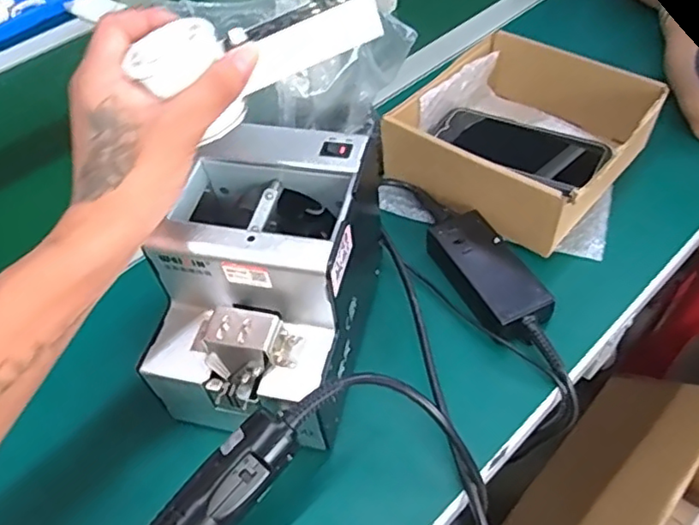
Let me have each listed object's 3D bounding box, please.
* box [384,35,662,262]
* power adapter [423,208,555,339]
[{"bbox_3d":[0.167,-0.125,0.573,0.195,0.074,0.217,33,60,27],"label":"box"},{"bbox_3d":[0.113,0.009,0.492,0.054,0.025,0.119,-22,52,-14],"label":"power adapter"}]

